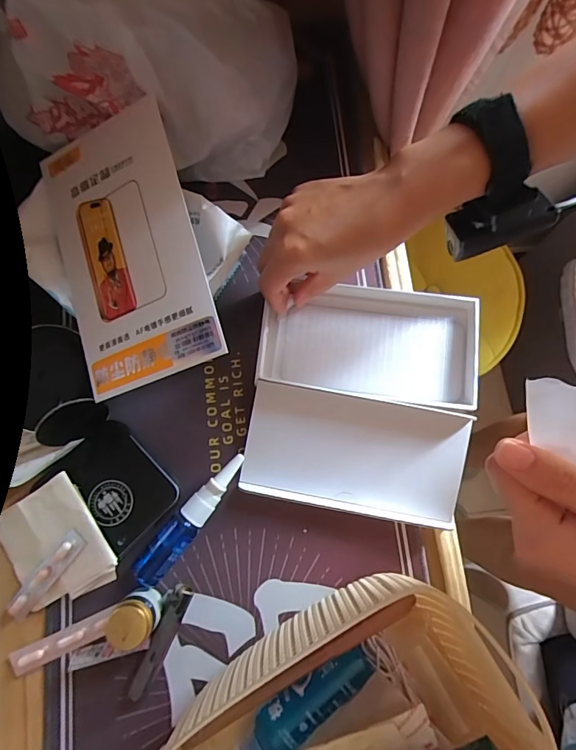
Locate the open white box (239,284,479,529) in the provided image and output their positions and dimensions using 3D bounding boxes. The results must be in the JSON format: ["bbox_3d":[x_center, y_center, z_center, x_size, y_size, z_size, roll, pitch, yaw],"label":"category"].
[{"bbox_3d":[0.062,0.015,0.345,0.178,0.034,0.187,10,78,1],"label":"open white box"}]

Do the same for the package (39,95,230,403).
[{"bbox_3d":[-0.123,-0.095,0.316,0.114,0.006,0.203,-19,83,16],"label":"package"}]

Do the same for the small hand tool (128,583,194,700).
[{"bbox_3d":[-0.096,0.195,0.313,0.017,0.015,0.077,26,79,4],"label":"small hand tool"}]

